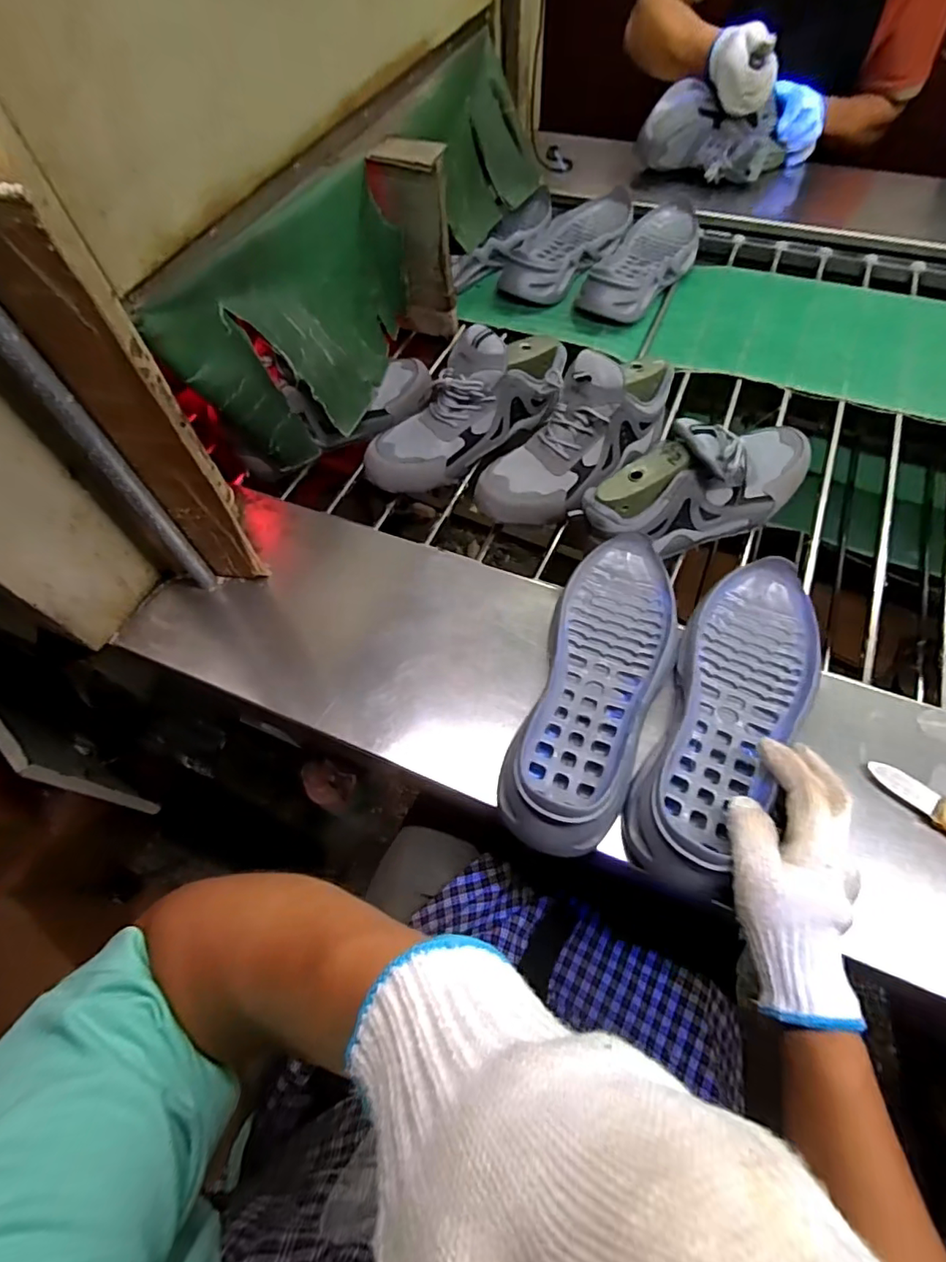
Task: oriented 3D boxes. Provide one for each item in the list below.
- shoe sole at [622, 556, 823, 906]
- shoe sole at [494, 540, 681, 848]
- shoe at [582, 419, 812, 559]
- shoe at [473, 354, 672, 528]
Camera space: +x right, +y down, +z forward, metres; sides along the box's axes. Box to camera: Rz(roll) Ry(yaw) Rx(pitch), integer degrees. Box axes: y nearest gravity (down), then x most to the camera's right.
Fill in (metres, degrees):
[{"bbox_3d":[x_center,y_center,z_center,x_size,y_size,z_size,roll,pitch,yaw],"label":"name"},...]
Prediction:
[{"bbox_3d":[0.224,0.063,0.473,0.109,0.046,0.315,27,62,16],"label":"shoe sole"},{"bbox_3d":[0.115,0.042,0.502,0.110,0.058,0.313,17,65,12],"label":"shoe sole"},{"bbox_3d":[0.249,-0.159,0.595,0.275,0.135,0.095,-14,62,-18],"label":"shoe"},{"bbox_3d":[0.123,-0.233,0.625,0.273,0.104,0.097,-39,67,-16],"label":"shoe"}]

